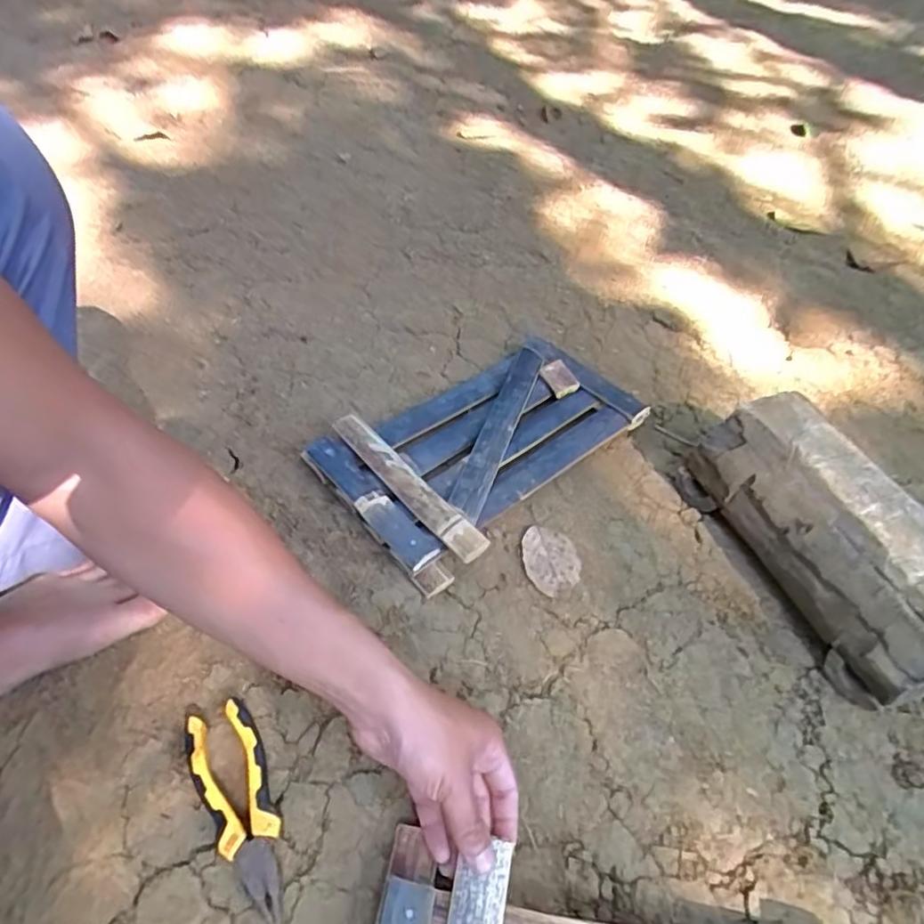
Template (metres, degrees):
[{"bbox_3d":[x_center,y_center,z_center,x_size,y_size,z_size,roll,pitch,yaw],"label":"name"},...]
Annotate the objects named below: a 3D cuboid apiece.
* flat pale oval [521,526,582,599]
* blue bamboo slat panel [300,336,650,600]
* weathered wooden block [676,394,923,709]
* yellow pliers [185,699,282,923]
[{"bbox_3d":[0.089,0.098,0.621,0.055,0.008,0.079,-8,50,-11],"label":"flat pale oval"},{"bbox_3d":[0.028,-0.025,0.704,0.350,0.043,0.225,-31,59,-28],"label":"blue bamboo slat panel"},{"bbox_3d":[0.348,0.076,0.581,0.108,0.121,0.276,-15,52,-17],"label":"weathered wooden block"},{"bbox_3d":[-0.156,0.247,0.444,0.049,0.026,0.146,-25,56,-24],"label":"yellow pliers"}]

